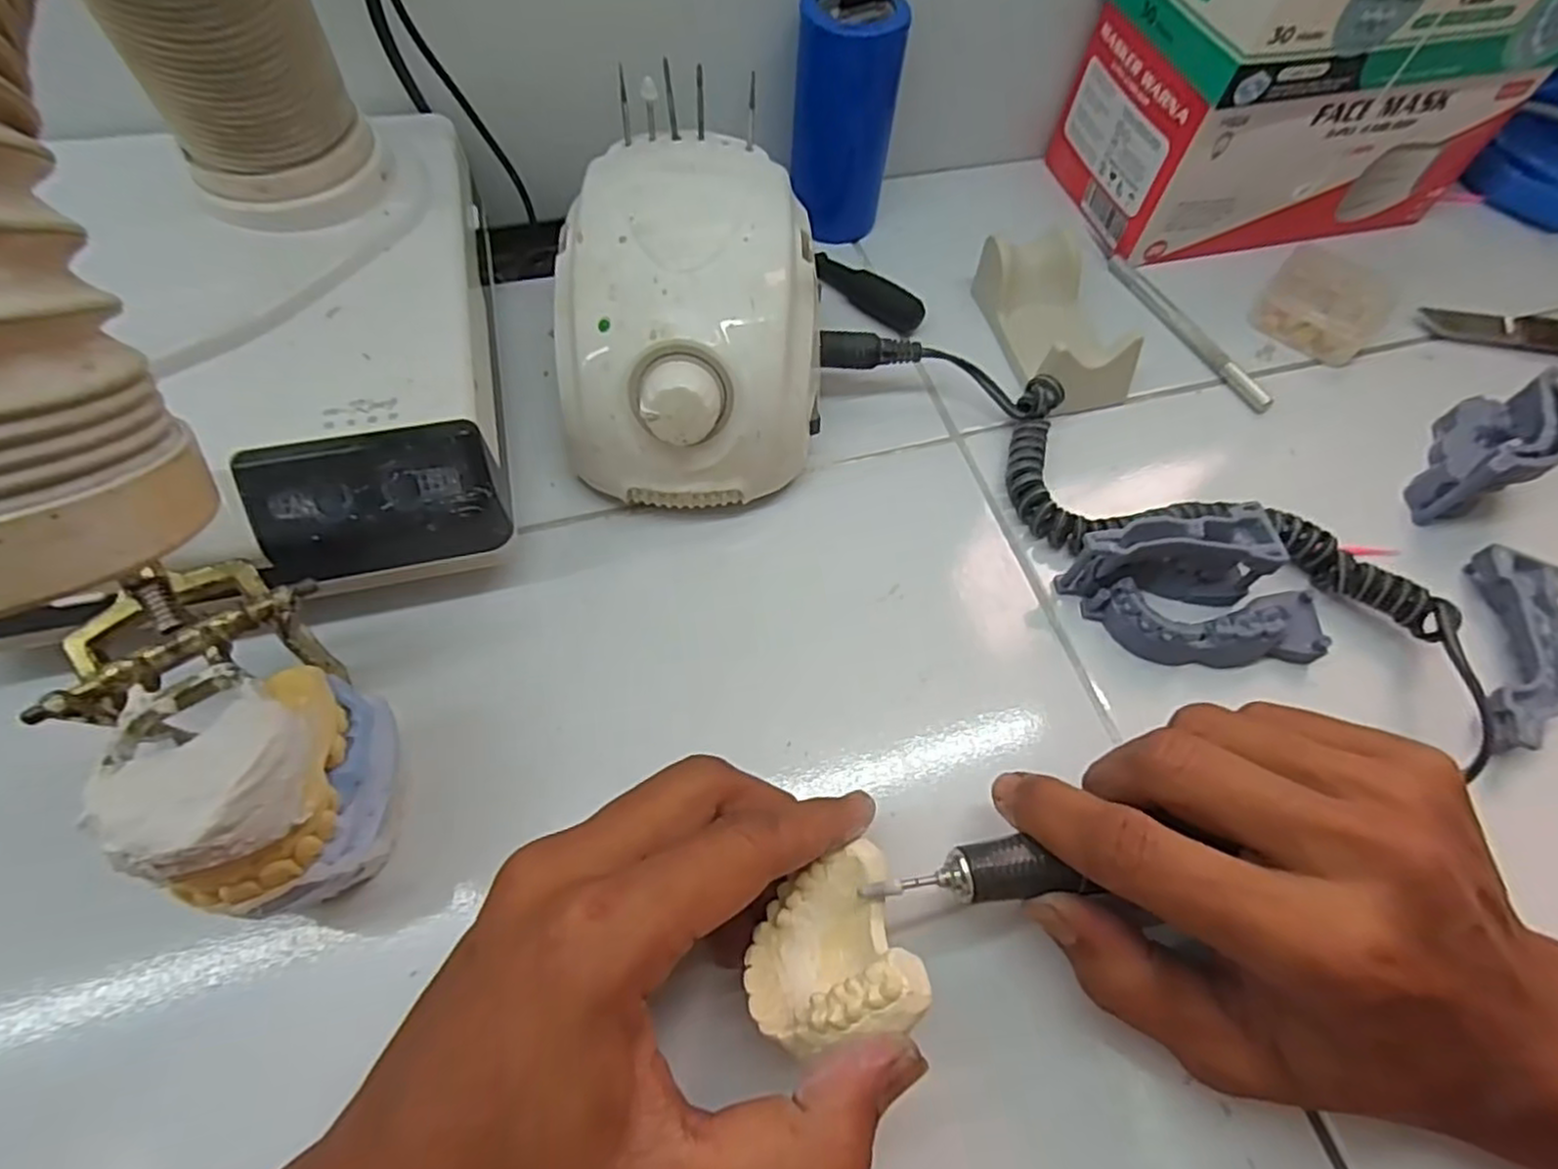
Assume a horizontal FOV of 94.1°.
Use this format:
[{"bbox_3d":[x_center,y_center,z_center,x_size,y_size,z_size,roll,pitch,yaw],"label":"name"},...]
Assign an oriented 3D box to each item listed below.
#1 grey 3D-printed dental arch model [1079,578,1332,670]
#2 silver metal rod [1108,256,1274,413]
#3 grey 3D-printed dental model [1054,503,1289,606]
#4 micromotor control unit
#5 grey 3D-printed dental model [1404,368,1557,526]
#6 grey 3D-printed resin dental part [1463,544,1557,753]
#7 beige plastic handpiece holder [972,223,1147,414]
[{"bbox_3d":[0.168,0.017,0.283,0.086,0.022,0.030,1,61,-3],"label":"grey 3D-printed dental arch model"},{"bbox_3d":[0.211,-0.133,0.375,0.007,0.006,0.116,-23,65,-15],"label":"silver metal rod"},{"bbox_3d":[0.151,-0.010,0.287,0.071,0.039,0.023,0,61,-3],"label":"grey 3D-printed dental model"},{"bbox_3d":[-0.034,-0.107,0.304,0.105,0.086,0.139,-3,61,-5],"label":"micromotor control unit"},{"bbox_3d":[0.313,-0.062,0.320,0.076,0.040,0.040,-32,67,-19],"label":"grey 3D-printed dental model"},{"bbox_3d":[0.293,0.027,0.288,0.027,0.020,0.089,22,62,8],"label":"grey 3D-printed resin dental part"},{"bbox_3d":[0.133,-0.126,0.348,0.048,0.030,0.092,-11,62,-9],"label":"beige plastic handpiece holder"}]

